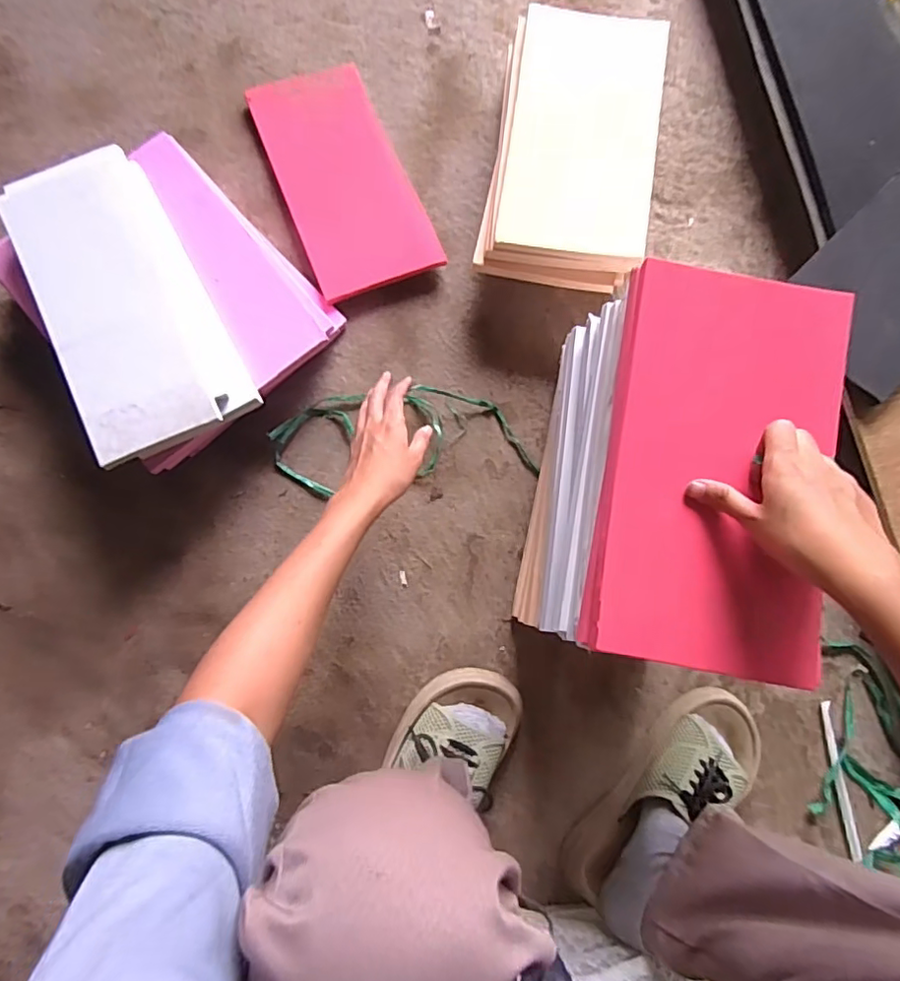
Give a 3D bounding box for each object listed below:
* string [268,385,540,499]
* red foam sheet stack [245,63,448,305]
[{"bbox_3d":[-0.050,-0.060,0.637,0.288,0.029,0.109,-6,81,-5],"label":"string"},{"bbox_3d":[-0.126,-0.373,0.680,0.143,0.017,0.290,-21,82,-4],"label":"red foam sheet stack"}]

